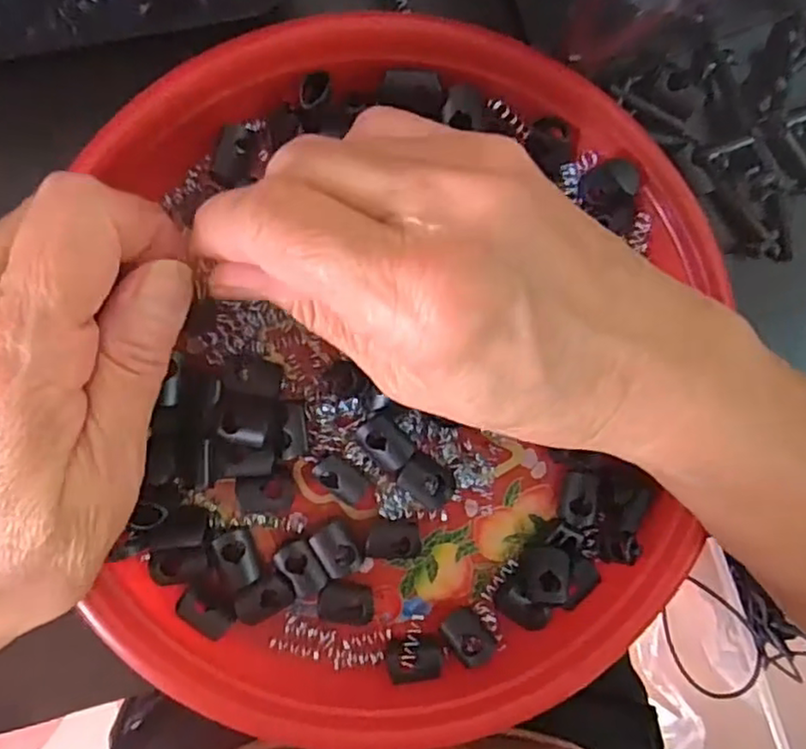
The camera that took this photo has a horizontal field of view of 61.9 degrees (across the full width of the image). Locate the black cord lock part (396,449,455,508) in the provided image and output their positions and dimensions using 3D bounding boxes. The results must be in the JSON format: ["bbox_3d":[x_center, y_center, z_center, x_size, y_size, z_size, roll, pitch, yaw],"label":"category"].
[{"bbox_3d":[0.008,0.038,0.239,0.020,0.009,0.015,30,90,-8],"label":"black cord lock part"}]

